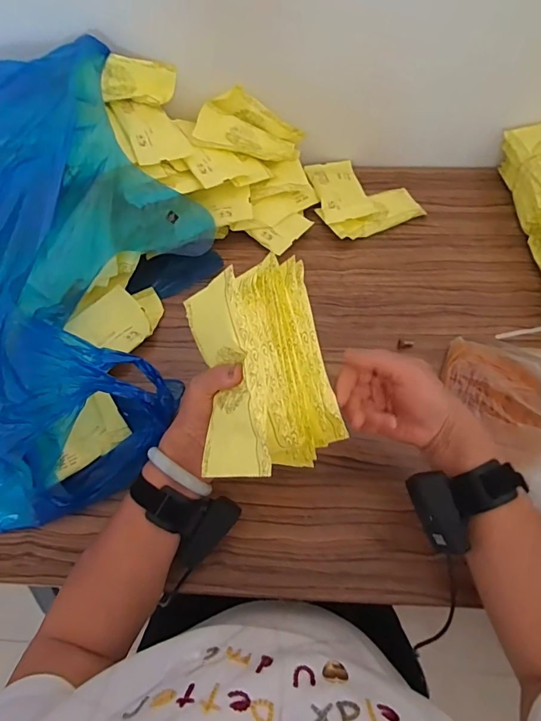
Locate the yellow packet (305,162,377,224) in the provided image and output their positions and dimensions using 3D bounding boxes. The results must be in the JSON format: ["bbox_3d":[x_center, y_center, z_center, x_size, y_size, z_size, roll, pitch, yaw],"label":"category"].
[{"bbox_3d":[0.118,-0.297,0.732,0.084,0.013,0.172,-9,59,-5],"label":"yellow packet"}]

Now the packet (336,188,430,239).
[{"bbox_3d":[0.171,-0.241,0.702,0.159,0.016,0.073,-23,61,-13],"label":"packet"}]

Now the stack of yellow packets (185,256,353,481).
[{"bbox_3d":[-0.006,0.005,0.396,0.106,0.087,0.188,-2,76,-36],"label":"stack of yellow packets"}]

